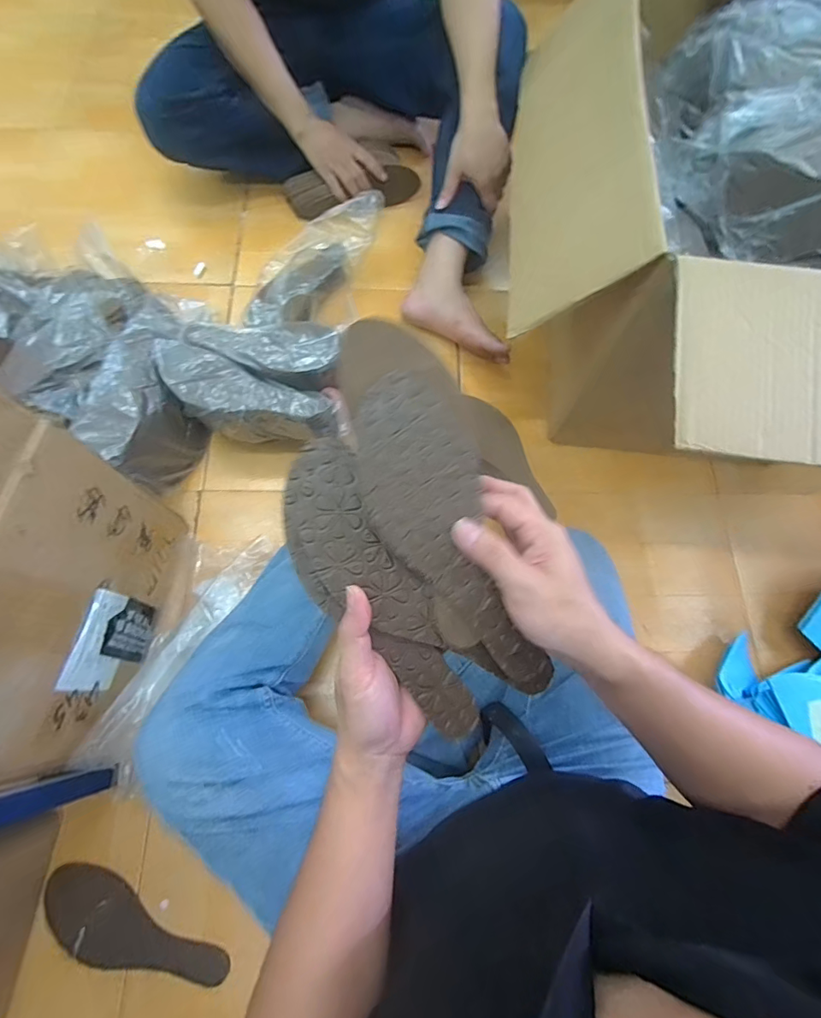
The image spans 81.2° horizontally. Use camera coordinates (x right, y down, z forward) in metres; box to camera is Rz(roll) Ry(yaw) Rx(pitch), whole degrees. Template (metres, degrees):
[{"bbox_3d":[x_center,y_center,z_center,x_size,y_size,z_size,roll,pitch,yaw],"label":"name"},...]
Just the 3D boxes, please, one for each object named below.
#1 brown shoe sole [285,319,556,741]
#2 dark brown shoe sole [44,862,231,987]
[{"bbox_3d":[0.008,-0.016,0.321,0.077,0.016,0.217,-15,92,-7],"label":"brown shoe sole"},{"bbox_3d":[-0.317,0.482,0.538,0.224,0.014,0.075,27,74,7],"label":"dark brown shoe sole"}]

